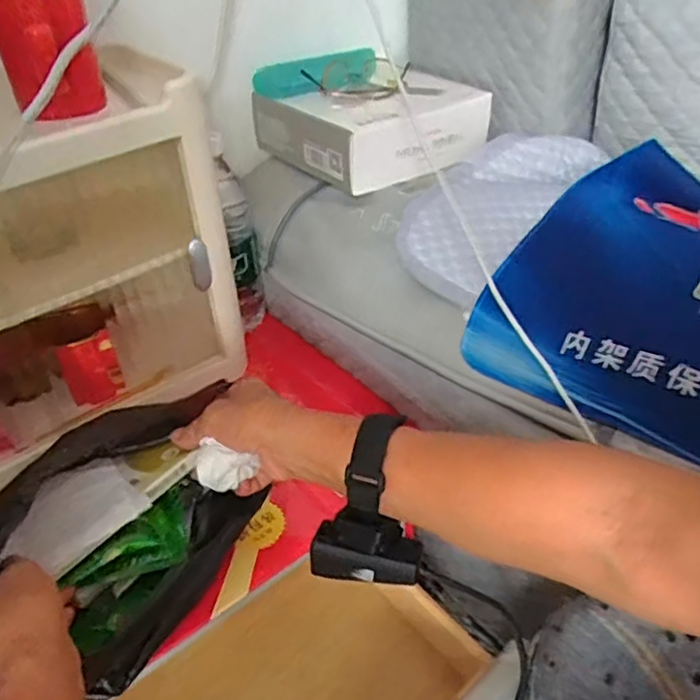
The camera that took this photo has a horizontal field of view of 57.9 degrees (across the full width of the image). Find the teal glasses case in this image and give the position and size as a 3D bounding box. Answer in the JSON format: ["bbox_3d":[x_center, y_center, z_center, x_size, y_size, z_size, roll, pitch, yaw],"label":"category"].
[{"bbox_3d":[-0.036,-0.320,0.735,0.145,0.033,0.047,-15,41,-19],"label":"teal glasses case"}]

